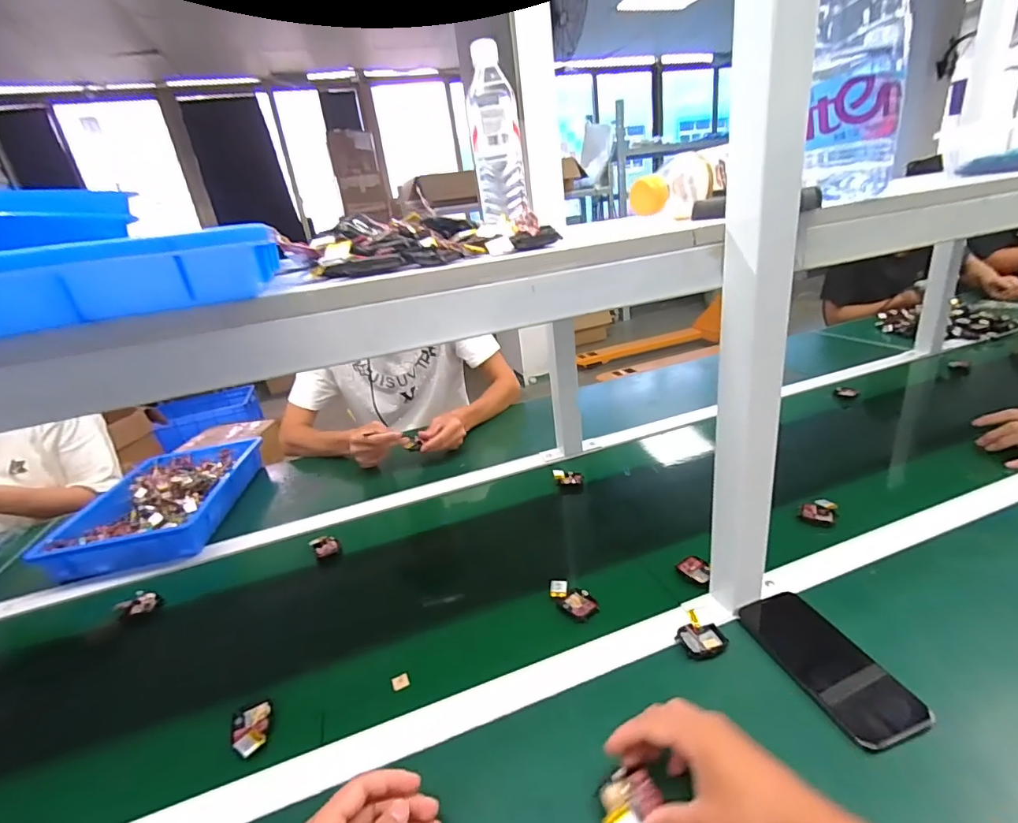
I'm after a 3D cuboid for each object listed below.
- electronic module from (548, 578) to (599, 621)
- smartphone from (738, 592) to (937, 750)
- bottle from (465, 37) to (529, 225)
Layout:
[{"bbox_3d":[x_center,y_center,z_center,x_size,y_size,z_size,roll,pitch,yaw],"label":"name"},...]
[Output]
[{"bbox_3d":[0.079,0.232,0.587,0.036,0.020,0.067,-24,28,-34],"label":"electronic module"},{"bbox_3d":[0.310,0.244,0.472,0.078,0.013,0.155,-13,23,-12],"label":"smartphone"},{"bbox_3d":[-0.017,-0.342,0.588,0.062,0.197,0.060,-6,23,3],"label":"bottle"}]

